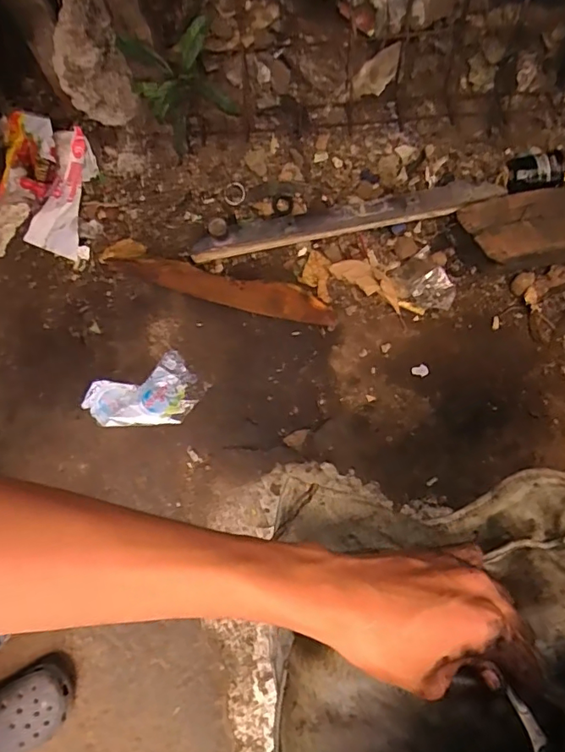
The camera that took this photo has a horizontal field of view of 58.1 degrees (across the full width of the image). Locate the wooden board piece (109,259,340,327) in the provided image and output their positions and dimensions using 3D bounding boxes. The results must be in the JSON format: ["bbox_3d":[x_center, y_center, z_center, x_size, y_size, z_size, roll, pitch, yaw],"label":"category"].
[{"bbox_3d":[-0.105,-0.160,0.931,0.405,0.019,0.060,11,95,2],"label":"wooden board piece"}]

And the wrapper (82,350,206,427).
[{"bbox_3d":[-0.249,0.041,0.918,0.196,0.024,0.120,-24,75,-5],"label":"wrapper"}]

